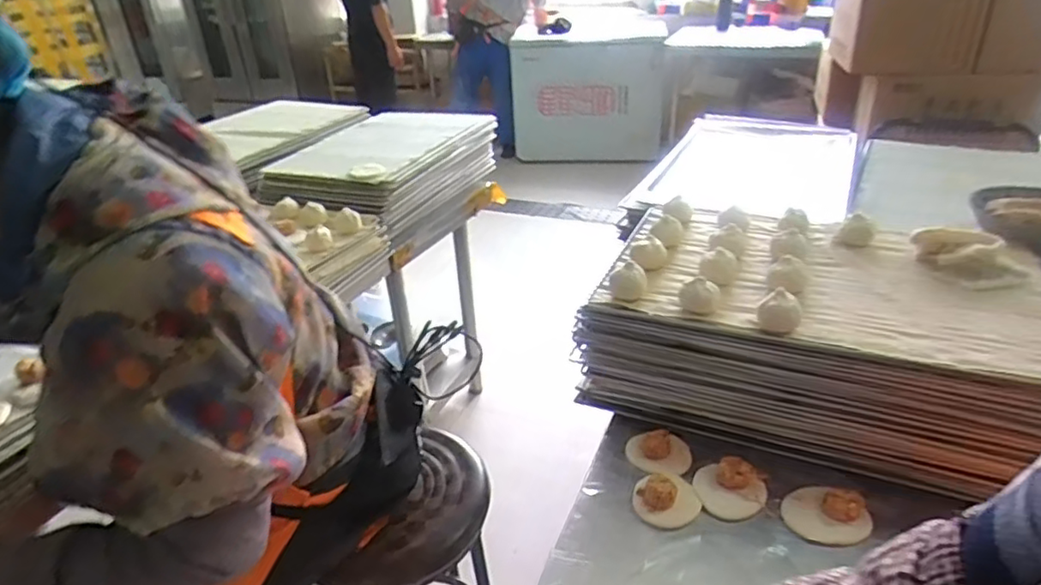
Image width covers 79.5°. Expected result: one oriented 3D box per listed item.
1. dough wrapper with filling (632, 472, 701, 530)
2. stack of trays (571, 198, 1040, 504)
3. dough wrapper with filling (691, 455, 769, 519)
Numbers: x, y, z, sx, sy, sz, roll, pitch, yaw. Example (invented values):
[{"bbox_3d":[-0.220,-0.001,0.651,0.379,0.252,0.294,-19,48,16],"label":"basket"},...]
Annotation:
[{"bbox_3d":[0.184,0.254,0.782,0.080,0.033,0.063,-6,29,-5],"label":"dough wrapper with filling"},{"bbox_3d":[0.437,0.037,0.946,0.607,0.199,0.400,10,32,21],"label":"stack of trays"},{"bbox_3d":[0.267,0.245,0.795,0.087,0.030,0.070,10,31,21],"label":"dough wrapper with filling"}]

